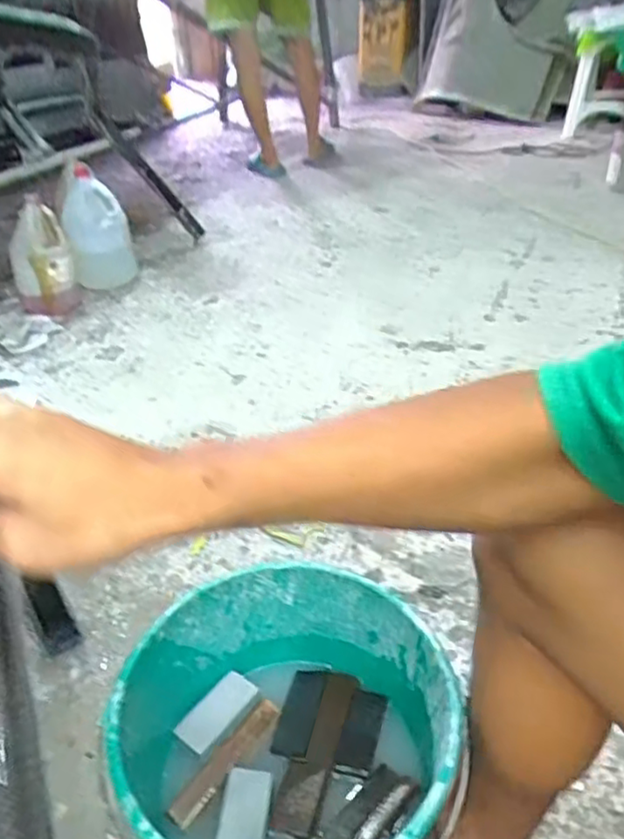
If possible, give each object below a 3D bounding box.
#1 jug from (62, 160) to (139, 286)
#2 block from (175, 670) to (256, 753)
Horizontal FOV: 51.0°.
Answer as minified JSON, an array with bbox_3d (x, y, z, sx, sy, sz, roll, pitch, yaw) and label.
[{"bbox_3d":[-0.582,-0.503,1.792,0.165,0.296,0.141,-12,34,-11],"label":"jug"},{"bbox_3d":[-0.095,0.294,0.662,0.041,0.009,0.084,24,43,35],"label":"block"}]

